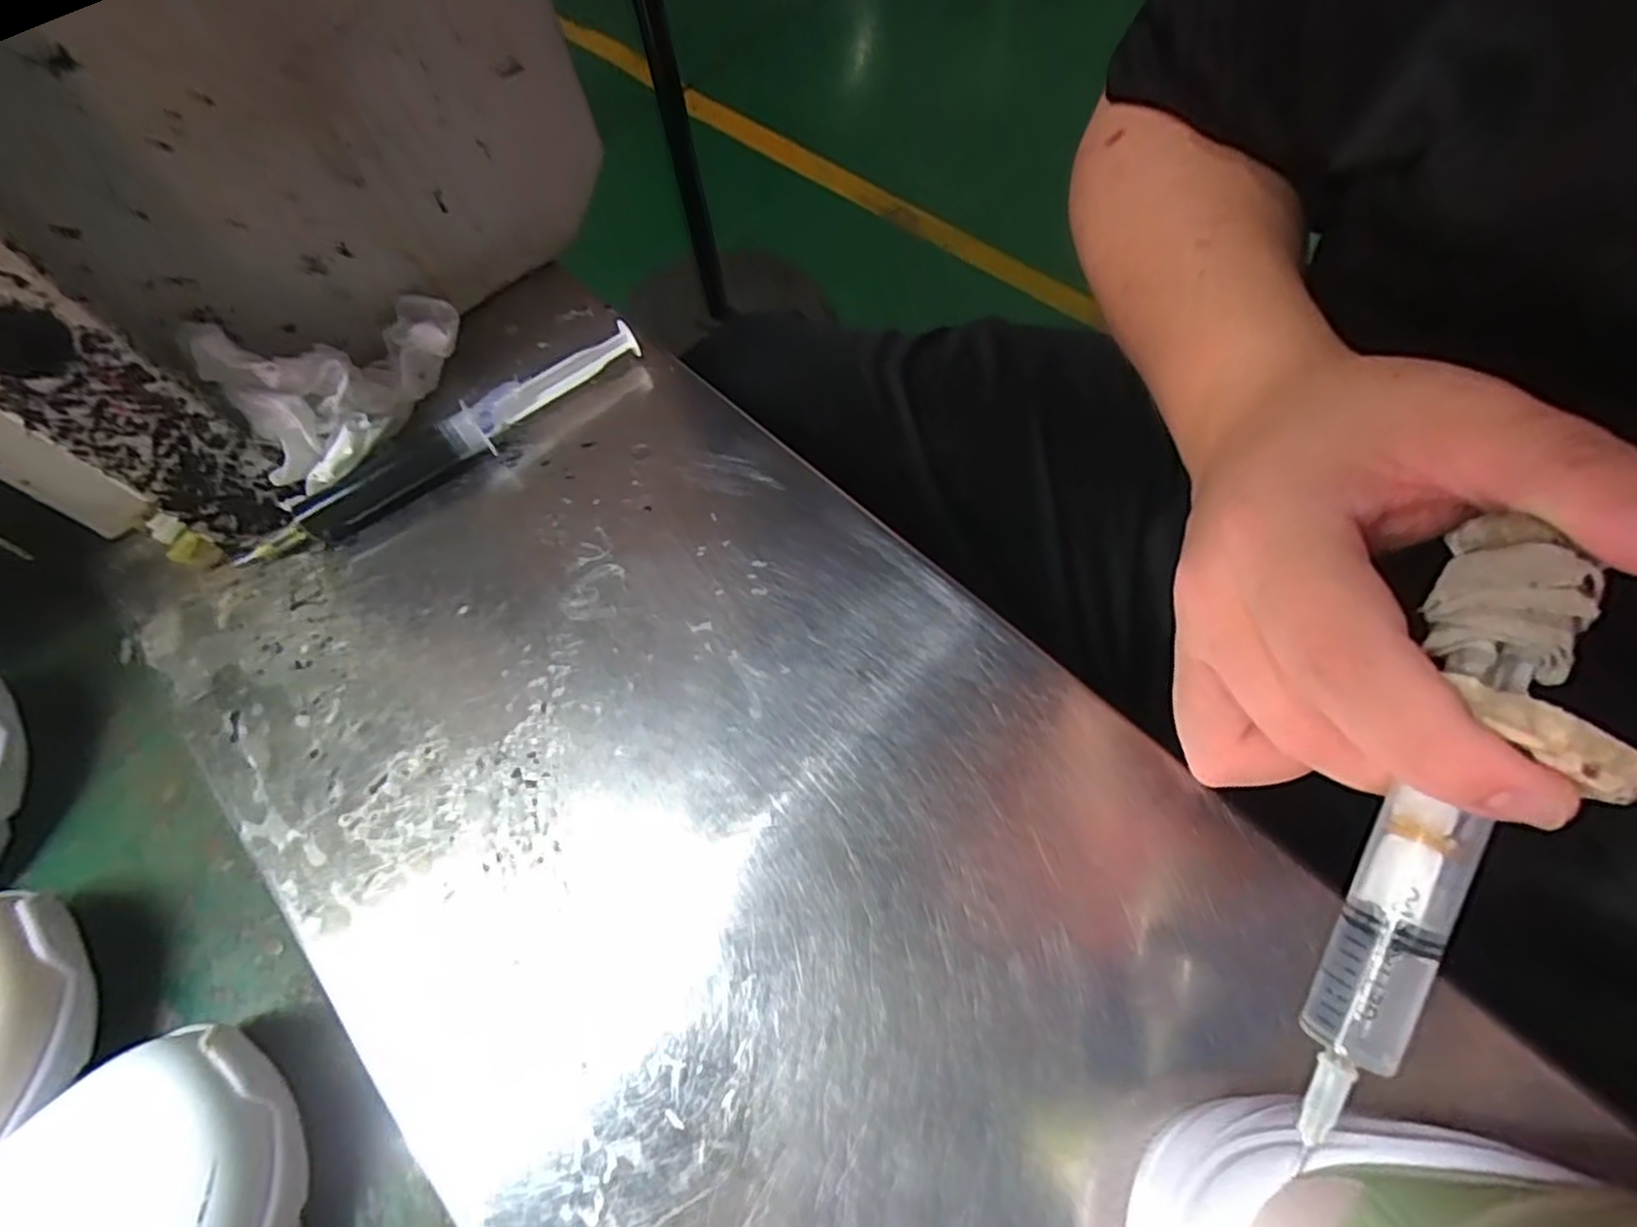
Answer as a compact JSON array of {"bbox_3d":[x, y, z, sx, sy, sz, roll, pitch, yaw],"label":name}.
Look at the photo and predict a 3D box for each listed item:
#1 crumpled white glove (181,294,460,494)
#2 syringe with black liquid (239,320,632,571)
[{"bbox_3d":[-0.187,-0.096,0.280,0.044,0.059,0.099,34,72,18],"label":"crumpled white glove"},{"bbox_3d":[-0.151,-0.071,0.290,0.174,0.019,0.018,-37,68,-11],"label":"syringe with black liquid"}]

